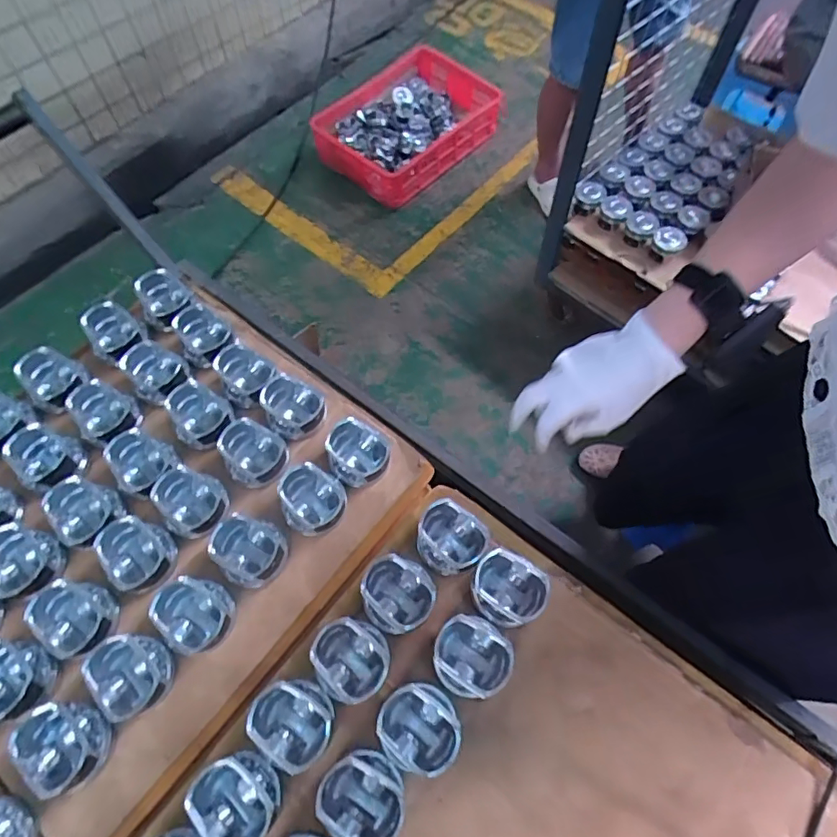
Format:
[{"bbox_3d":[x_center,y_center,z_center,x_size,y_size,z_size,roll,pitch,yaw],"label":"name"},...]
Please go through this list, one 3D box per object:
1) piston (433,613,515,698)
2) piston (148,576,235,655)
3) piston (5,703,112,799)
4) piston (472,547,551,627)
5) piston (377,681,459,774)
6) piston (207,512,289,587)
[{"bbox_3d":[0.054,0.240,0.538,0.074,0.044,0.073,0,63,0],"label":"piston"},{"bbox_3d":[-0.240,0.208,0.561,0.077,0.043,0.071,0,63,0],"label":"piston"},{"bbox_3d":[-0.344,0.318,0.512,0.068,0.048,0.079,-10,63,-5],"label":"piston"},{"bbox_3d":[0.095,0.182,0.566,0.077,0.047,0.068,38,69,18],"label":"piston"},{"bbox_3d":[0.000,0.295,0.508,0.074,0.044,0.070,0,63,0],"label":"piston"},{"bbox_3d":[-0.188,0.145,0.594,0.068,0.048,0.080,-37,68,-17],"label":"piston"}]

